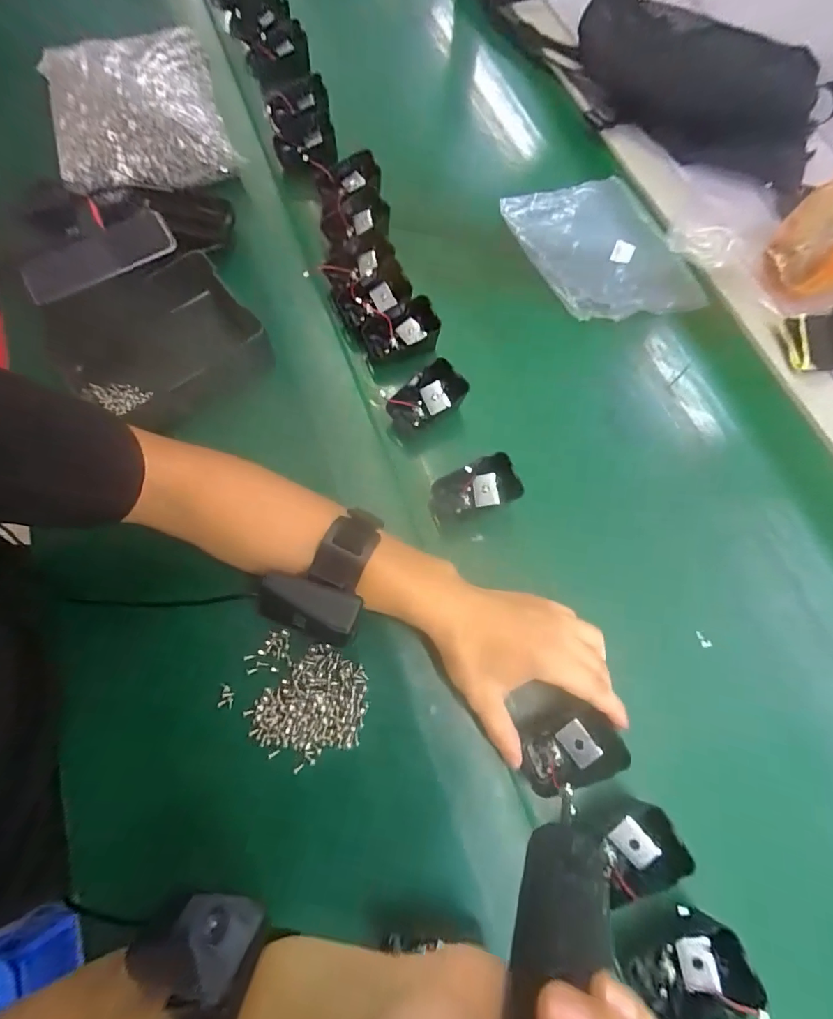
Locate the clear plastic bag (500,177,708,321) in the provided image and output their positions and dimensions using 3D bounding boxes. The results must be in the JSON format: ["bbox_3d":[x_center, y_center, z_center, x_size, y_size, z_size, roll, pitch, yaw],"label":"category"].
[{"bbox_3d":[0.203,-0.285,0.507,0.157,0.014,0.198,-22,73,-10],"label":"clear plastic bag"}]

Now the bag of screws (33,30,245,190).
[{"bbox_3d":[-0.301,-0.439,0.492,0.172,0.042,0.236,-20,73,-9],"label":"bag of screws"}]

